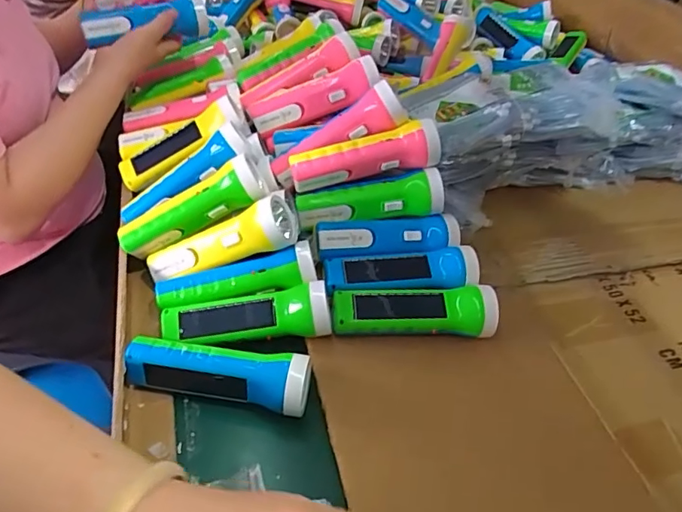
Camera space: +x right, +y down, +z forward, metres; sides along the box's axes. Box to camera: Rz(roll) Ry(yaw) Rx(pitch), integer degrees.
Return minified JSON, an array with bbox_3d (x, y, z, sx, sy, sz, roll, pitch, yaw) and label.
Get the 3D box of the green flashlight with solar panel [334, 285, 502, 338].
[{"bbox_3d":[0.076,0.058,0.524,0.169,0.042,0.042,2,43,-4],"label":"green flashlight with solar panel"}]

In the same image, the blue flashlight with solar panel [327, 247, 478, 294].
[{"bbox_3d":[0.068,0.027,0.552,0.169,0.046,0.046,-2,43,-9],"label":"blue flashlight with solar panel"}]

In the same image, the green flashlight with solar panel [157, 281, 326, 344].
[{"bbox_3d":[-0.093,0.061,0.501,0.162,0.042,0.045,-2,43,-9],"label":"green flashlight with solar panel"}]

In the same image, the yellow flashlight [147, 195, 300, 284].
[{"bbox_3d":[-0.129,-0.012,0.541,0.166,0.051,0.049,-20,45,7],"label":"yellow flashlight"}]

